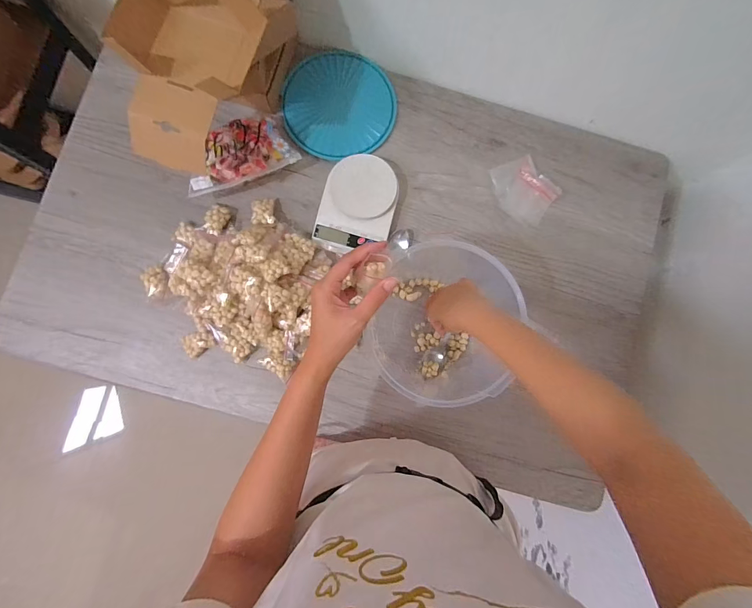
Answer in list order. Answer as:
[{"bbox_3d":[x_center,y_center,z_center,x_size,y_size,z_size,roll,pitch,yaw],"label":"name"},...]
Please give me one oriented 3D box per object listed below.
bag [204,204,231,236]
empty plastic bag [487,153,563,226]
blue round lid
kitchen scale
[{"bbox_3d":[-0.275,-0.144,0.618,0.032,0.033,0.055,16,84,-2],"label":"bag"},{"bbox_3d":[0.271,-0.209,0.648,0.100,0.032,0.123,-41,88,-6],"label":"empty plastic bag"},{"bbox_3d":[-0.066,-0.366,0.648,0.198,0.027,0.188,0,90,-1],"label":"blue round lid"},{"bbox_3d":[-0.031,-0.172,0.627,0.131,0.041,0.172,16,84,-2],"label":"kitchen scale"}]

